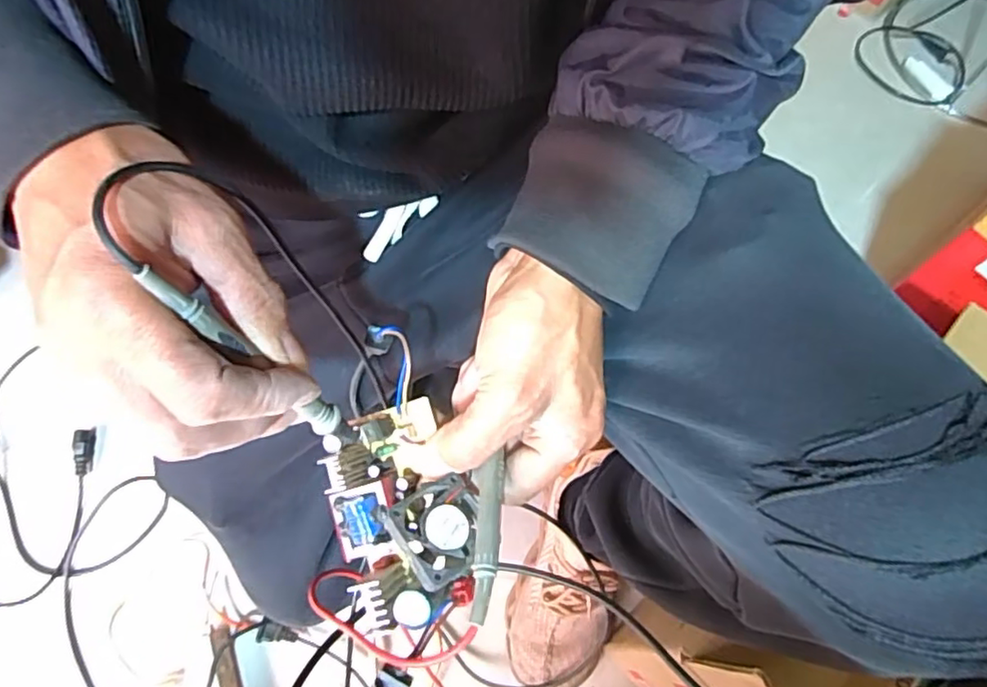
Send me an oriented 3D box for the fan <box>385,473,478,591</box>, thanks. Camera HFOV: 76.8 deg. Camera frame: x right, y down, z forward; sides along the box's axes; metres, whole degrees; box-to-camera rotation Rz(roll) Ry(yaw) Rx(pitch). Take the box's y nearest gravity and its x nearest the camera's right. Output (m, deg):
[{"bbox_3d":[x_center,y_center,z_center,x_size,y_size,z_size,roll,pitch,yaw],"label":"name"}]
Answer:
[{"bbox_3d":[-0.023,0.083,0.279,0.041,0.014,0.041,-35,71,-16],"label":"fan"}]

